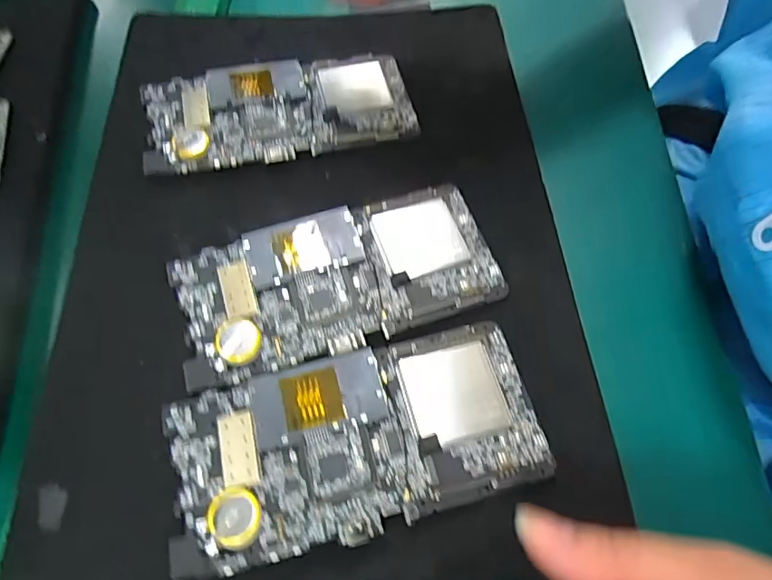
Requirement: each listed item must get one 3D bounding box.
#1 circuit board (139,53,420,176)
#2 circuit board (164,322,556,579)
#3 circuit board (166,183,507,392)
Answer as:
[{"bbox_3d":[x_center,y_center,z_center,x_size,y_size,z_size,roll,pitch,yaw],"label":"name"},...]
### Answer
[{"bbox_3d":[-0.062,-0.108,0.300,0.152,0.012,0.074,-13,62,-2],"label":"circuit board"},{"bbox_3d":[-0.013,0.062,0.215,0.152,0.004,0.073,-13,63,-6],"label":"circuit board"},{"bbox_3d":[-0.023,-0.007,0.250,0.153,0.008,0.073,-20,62,-5],"label":"circuit board"}]

